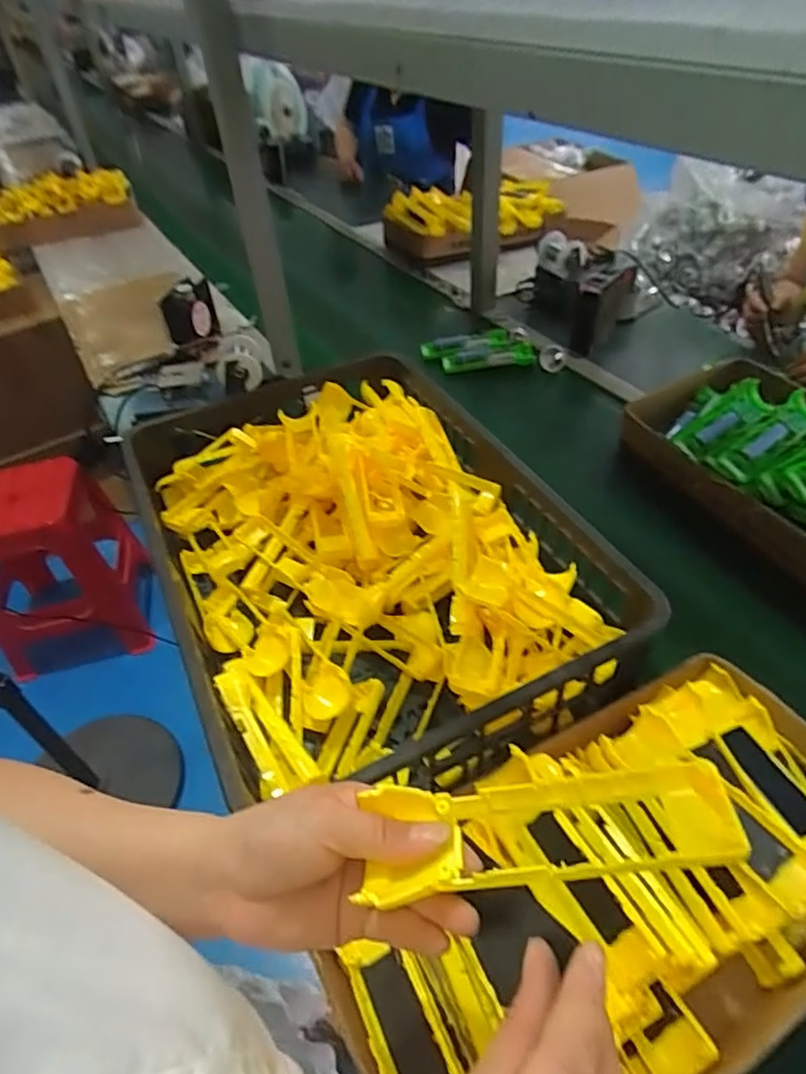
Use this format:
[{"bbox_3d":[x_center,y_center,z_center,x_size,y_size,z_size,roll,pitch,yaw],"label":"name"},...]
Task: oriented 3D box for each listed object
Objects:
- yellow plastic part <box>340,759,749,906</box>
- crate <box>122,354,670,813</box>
[{"bbox_3d":[0.062,0.129,0.278,0.159,0.022,0.047,-12,44,9],"label":"yellow plastic part"},{"bbox_3d":[-0.062,-0.004,0.737,0.411,0.122,0.601,-19,46,-14],"label":"crate"}]

